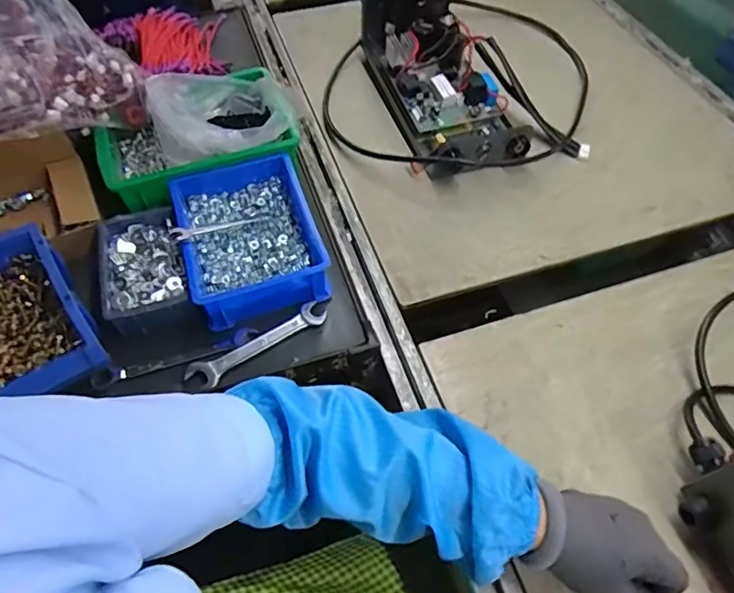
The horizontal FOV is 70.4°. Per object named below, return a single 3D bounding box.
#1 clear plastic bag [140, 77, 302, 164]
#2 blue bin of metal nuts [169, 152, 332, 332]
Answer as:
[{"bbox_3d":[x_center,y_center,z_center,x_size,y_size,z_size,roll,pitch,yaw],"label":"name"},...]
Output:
[{"bbox_3d":[-0.183,-0.237,0.669,0.169,0.079,0.159,-26,59,-18],"label":"clear plastic bag"},{"bbox_3d":[-0.139,-0.068,0.626,0.157,0.080,0.201,-18,58,-11],"label":"blue bin of metal nuts"}]

